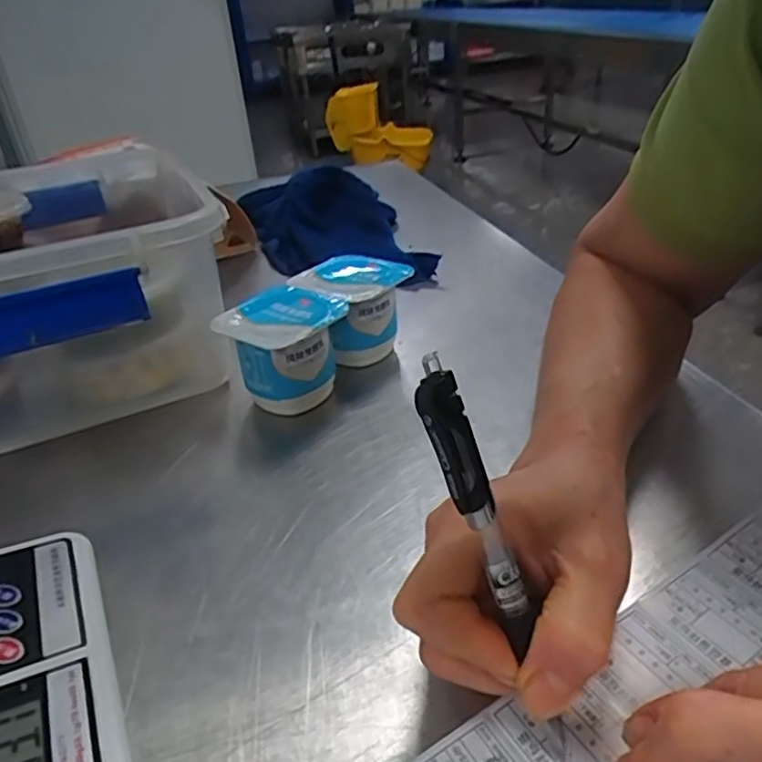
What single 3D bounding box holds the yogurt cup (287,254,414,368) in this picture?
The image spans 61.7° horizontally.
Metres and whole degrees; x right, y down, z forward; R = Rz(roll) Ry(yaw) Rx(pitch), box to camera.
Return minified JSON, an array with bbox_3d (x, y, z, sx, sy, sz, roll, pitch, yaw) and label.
[{"bbox_3d":[-0.023,-0.048,0.453,0.066,0.070,0.080,18,40,32],"label":"yogurt cup"}]

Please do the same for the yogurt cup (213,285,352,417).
[{"bbox_3d":[-0.061,-0.018,0.414,0.066,0.068,0.070,20,41,34],"label":"yogurt cup"}]

